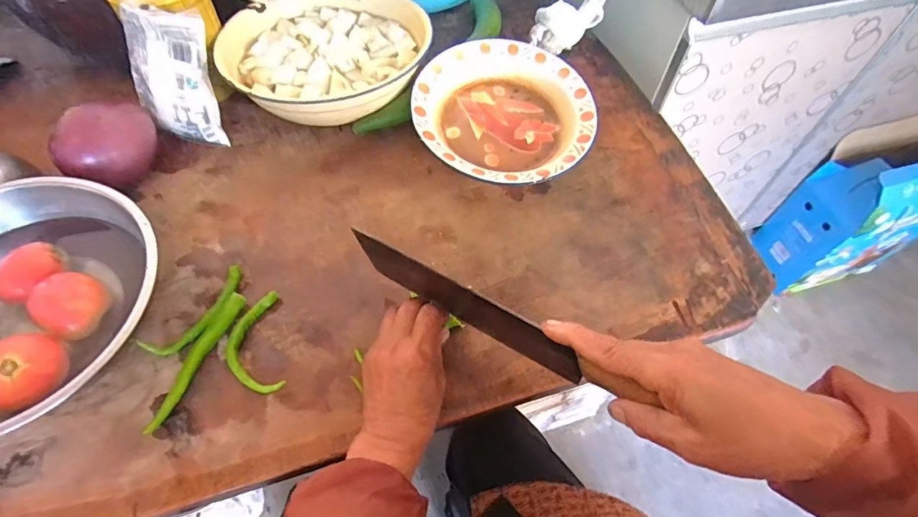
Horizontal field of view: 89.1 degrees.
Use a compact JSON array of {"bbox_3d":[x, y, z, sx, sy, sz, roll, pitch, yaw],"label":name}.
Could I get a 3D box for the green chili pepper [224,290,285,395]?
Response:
[{"bbox_3d":[-0.190,0.080,0.432,0.048,0.015,0.099,-13,57,-10],"label":"green chili pepper"}]

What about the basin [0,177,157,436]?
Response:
[{"bbox_3d":[-0.389,0.041,0.409,0.229,0.083,0.238,0,55,-1],"label":"basin"}]

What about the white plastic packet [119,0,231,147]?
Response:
[{"bbox_3d":[-0.317,-0.200,0.517,0.096,0.138,0.024,12,31,7],"label":"white plastic packet"}]

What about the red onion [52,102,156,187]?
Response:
[{"bbox_3d":[-0.373,-0.120,0.502,0.075,0.078,0.077,-2,60,-2],"label":"red onion"}]

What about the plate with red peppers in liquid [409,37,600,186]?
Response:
[{"bbox_3d":[0.052,-0.167,0.556,0.202,0.048,0.203,0,55,-1],"label":"plate with red peppers in liquid"}]

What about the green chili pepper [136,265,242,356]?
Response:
[{"bbox_3d":[-0.247,0.052,0.446,0.037,0.016,0.107,34,62,21],"label":"green chili pepper"}]

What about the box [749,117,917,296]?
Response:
[{"bbox_3d":[0.964,-0.114,1.093,0.374,0.381,0.179,-15,57,-11],"label":"box"}]

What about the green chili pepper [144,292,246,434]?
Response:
[{"bbox_3d":[-0.239,0.090,0.424,0.016,0.013,0.132,20,57,12],"label":"green chili pepper"}]

